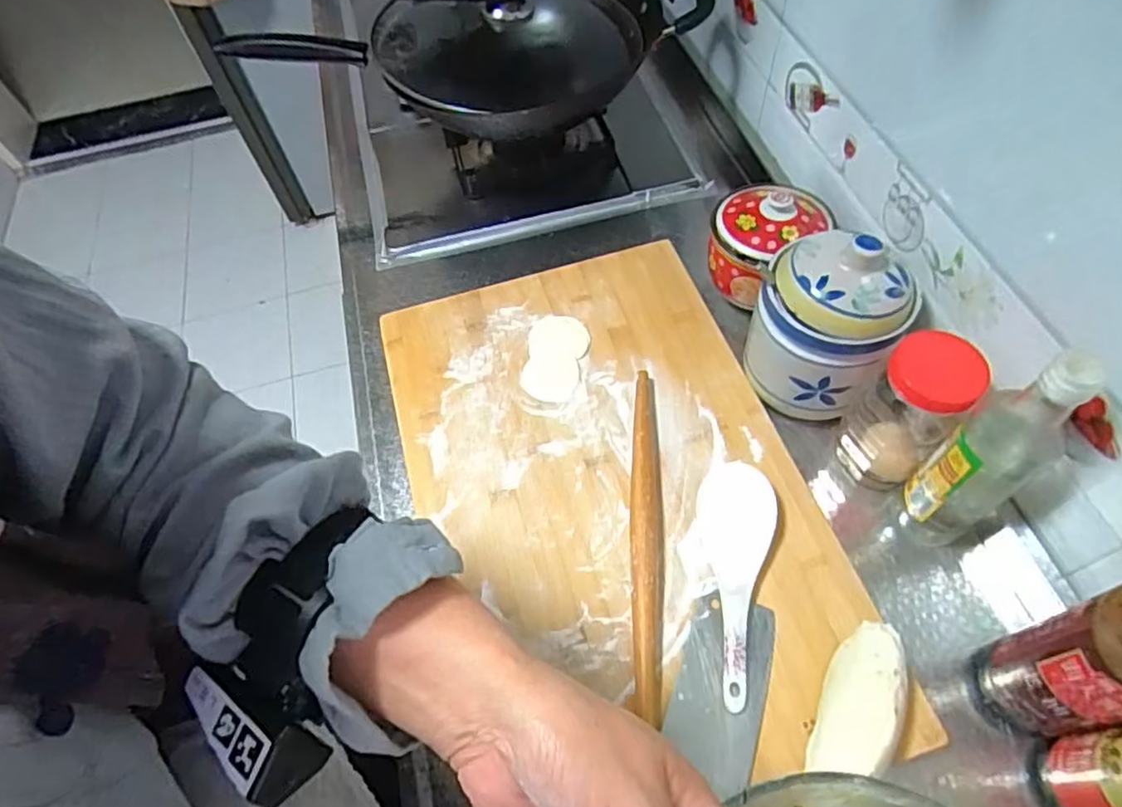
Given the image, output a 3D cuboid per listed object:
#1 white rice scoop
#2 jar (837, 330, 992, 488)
[{"bbox_3d":[0.151,0.148,0.552,0.064,0.028,0.201,2,59,6],"label":"white rice scoop"},{"bbox_3d":[0.303,0.010,0.575,0.069,0.150,0.068,-2,59,3],"label":"jar"}]

